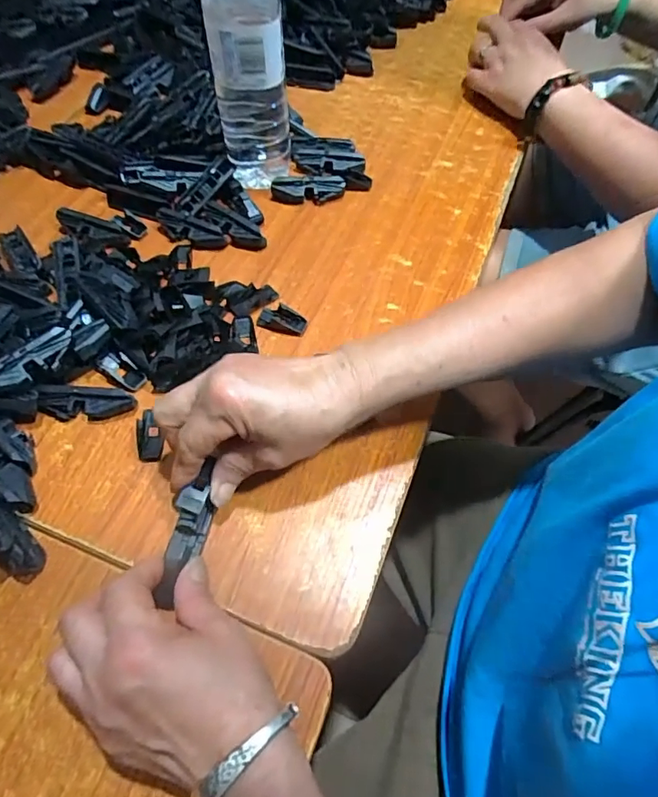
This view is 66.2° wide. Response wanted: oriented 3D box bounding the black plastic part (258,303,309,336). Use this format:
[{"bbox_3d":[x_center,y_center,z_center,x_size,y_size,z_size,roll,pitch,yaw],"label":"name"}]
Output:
[{"bbox_3d":[-0.040,-0.066,0.425,0.041,0.009,0.021,17,61,7],"label":"black plastic part"}]

